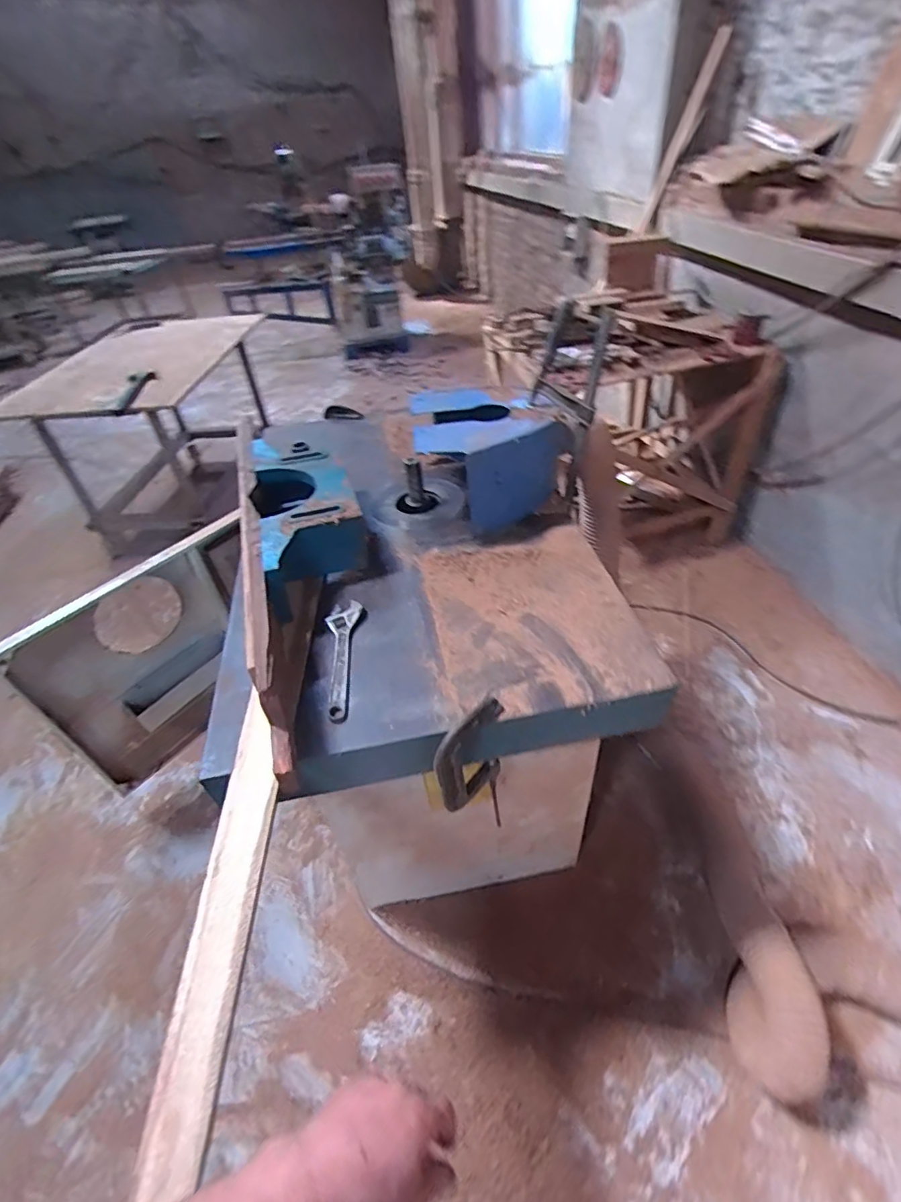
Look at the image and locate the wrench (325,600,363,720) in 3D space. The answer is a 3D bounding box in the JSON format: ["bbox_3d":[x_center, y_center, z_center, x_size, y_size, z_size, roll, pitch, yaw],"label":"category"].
[{"bbox_3d":[-0.177,0.086,0.840,0.050,0.016,0.234,-4,43,4],"label":"wrench"}]

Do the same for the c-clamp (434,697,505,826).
[{"bbox_3d":[0.039,0.281,0.828,0.040,0.345,0.124,24,50,29],"label":"c-clamp"}]

